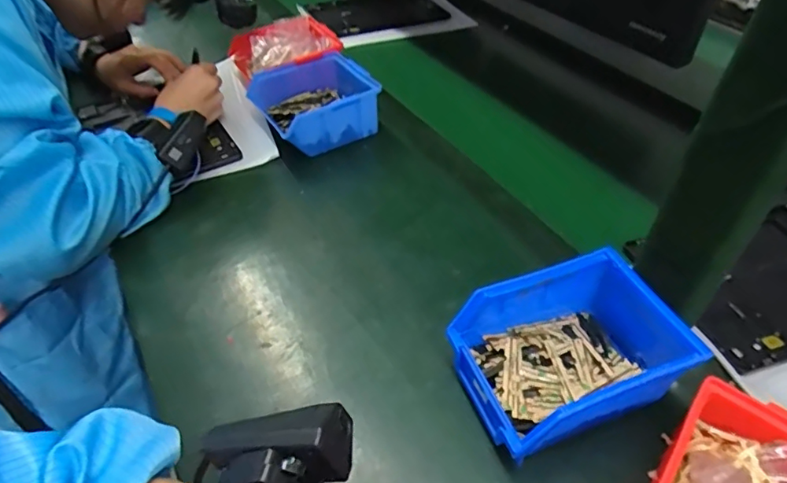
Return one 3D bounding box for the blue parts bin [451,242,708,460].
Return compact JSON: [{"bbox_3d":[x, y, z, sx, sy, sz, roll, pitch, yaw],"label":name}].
[{"bbox_3d":[0.132,0.082,0.381,0.159,0.079,0.106,-14,46,-15],"label":"blue parts bin"}]

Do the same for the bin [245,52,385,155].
[{"bbox_3d":[-0.096,-0.171,0.656,0.136,0.071,0.122,-21,48,-21],"label":"bin"}]

